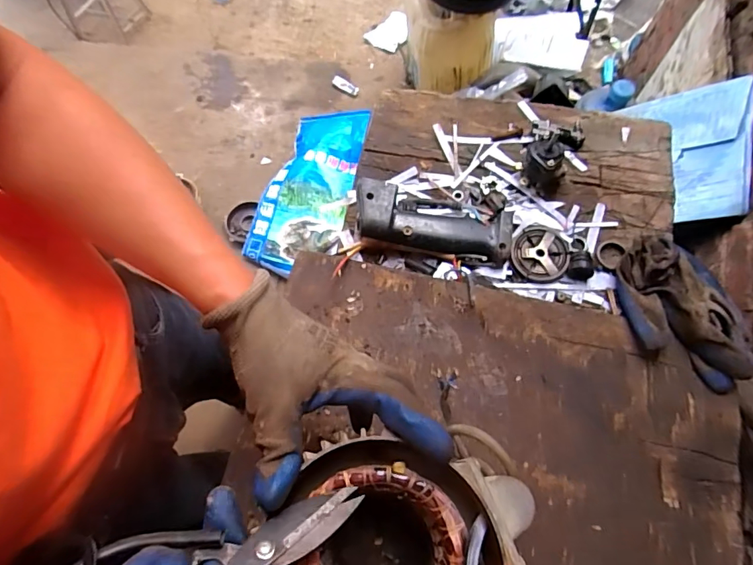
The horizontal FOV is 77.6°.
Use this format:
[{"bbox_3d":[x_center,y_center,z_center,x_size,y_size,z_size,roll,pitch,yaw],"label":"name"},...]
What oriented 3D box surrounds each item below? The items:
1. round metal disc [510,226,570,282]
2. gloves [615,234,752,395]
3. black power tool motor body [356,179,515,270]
[{"bbox_3d":[0.185,-0.033,0.530,0.063,0.009,0.066,-1,70,1],"label":"round metal disc"},{"bbox_3d":[0.323,0.023,0.486,0.154,0.035,0.126,35,75,13],"label":"gloves"},{"bbox_3d":[0.062,-0.068,0.528,0.178,0.037,0.071,12,71,6],"label":"black power tool motor body"}]

